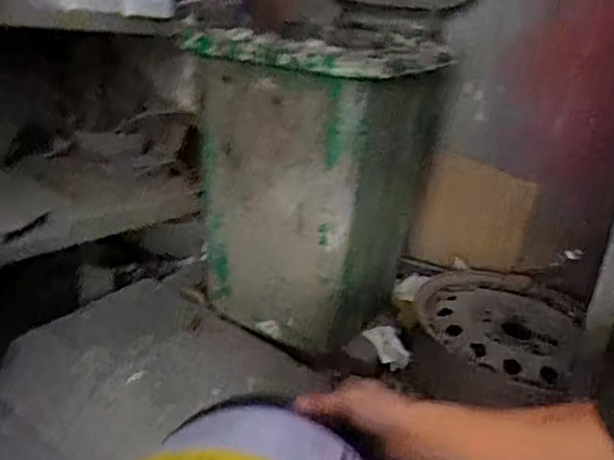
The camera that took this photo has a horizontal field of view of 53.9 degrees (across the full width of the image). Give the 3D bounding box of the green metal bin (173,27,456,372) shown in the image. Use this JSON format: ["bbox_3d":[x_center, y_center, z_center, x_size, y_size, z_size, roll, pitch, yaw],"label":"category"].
[{"bbox_3d":[0.021,-0.082,1.147,0.357,0.536,0.402,16,23,21],"label":"green metal bin"}]

